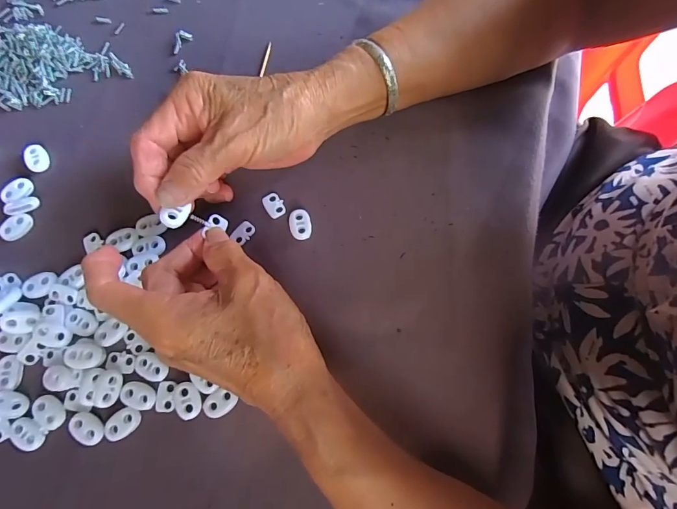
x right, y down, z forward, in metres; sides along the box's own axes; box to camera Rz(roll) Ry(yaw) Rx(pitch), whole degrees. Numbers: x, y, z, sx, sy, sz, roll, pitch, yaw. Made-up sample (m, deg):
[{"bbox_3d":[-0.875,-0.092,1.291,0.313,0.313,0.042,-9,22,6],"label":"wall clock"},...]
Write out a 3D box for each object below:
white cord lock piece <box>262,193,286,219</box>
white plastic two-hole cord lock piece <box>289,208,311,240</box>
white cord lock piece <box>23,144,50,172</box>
[{"bbox_3d":[-0.047,-0.036,0.282,0.014,0.004,0.019,-28,76,-6],"label":"white cord lock piece"},{"bbox_3d":[-0.027,-0.022,0.276,0.015,0.005,0.023,-6,75,0],"label":"white plastic two-hole cord lock piece"},{"bbox_3d":[-0.229,-0.073,0.293,0.016,0.006,0.022,-33,76,-7],"label":"white cord lock piece"}]

